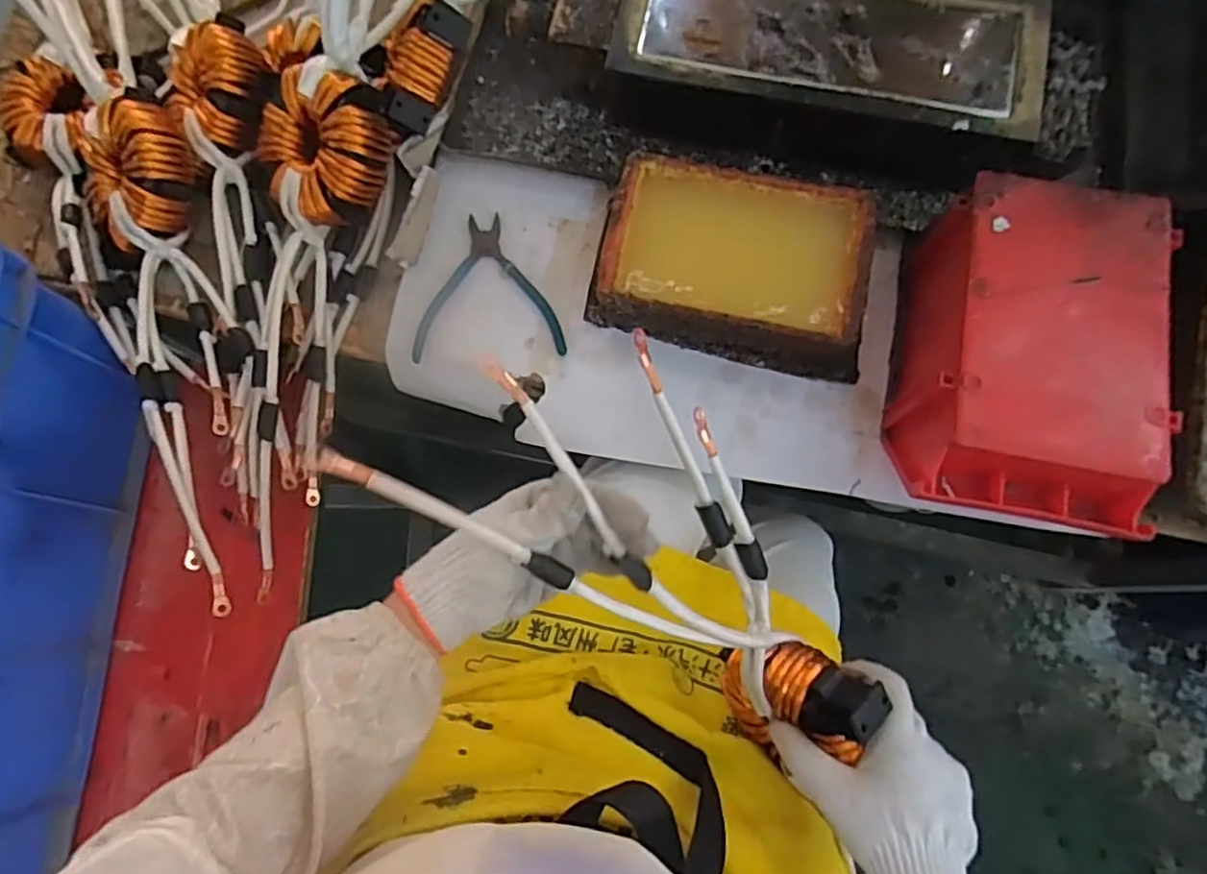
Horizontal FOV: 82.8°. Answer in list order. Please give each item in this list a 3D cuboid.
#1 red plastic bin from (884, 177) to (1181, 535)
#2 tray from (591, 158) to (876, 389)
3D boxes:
[{"bbox_3d":[0.308,-0.054,0.506,0.150,0.109,0.237,11,77,4],"label":"red plastic bin"},{"bbox_3d":[0.109,-0.141,0.564,0.228,0.067,0.140,12,77,4],"label":"tray"}]

